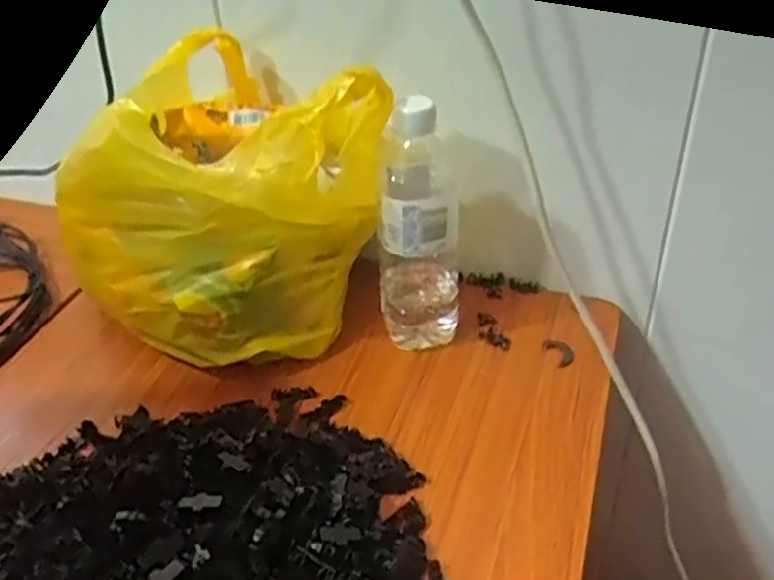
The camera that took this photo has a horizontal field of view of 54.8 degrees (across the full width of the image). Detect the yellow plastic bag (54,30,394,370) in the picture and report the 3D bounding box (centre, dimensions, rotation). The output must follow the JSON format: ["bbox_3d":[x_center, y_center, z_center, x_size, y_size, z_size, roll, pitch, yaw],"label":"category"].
[{"bbox_3d":[-0.122,-0.053,0.594,0.188,0.225,0.170,-33,45,-33],"label":"yellow plastic bag"}]

